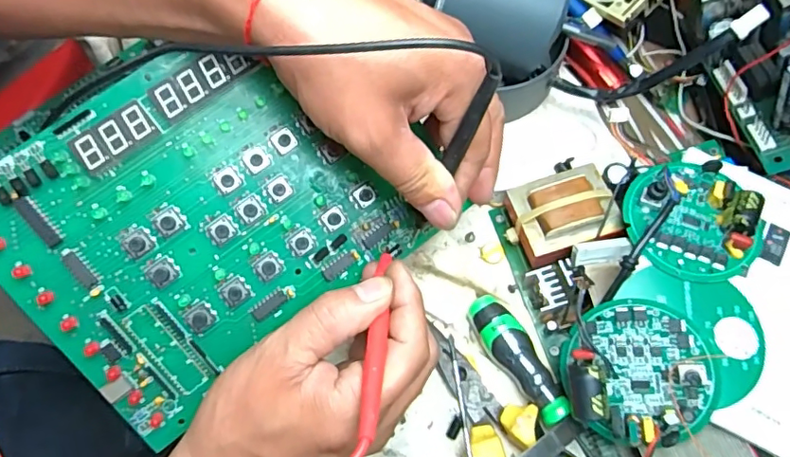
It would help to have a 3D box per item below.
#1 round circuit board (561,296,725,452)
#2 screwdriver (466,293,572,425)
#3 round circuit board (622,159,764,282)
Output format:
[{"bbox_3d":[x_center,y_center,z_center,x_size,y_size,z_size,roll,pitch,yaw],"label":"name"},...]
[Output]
[{"bbox_3d":[0.120,0.072,0.265,0.067,0.017,0.070,-3,79,14],"label":"round circuit board"},{"bbox_3d":[0.069,0.073,0.303,0.020,0.024,0.076,-32,71,-12],"label":"screwdriver"},{"bbox_3d":[0.162,-0.006,0.287,0.063,0.019,0.070,-32,71,-12],"label":"round circuit board"}]

